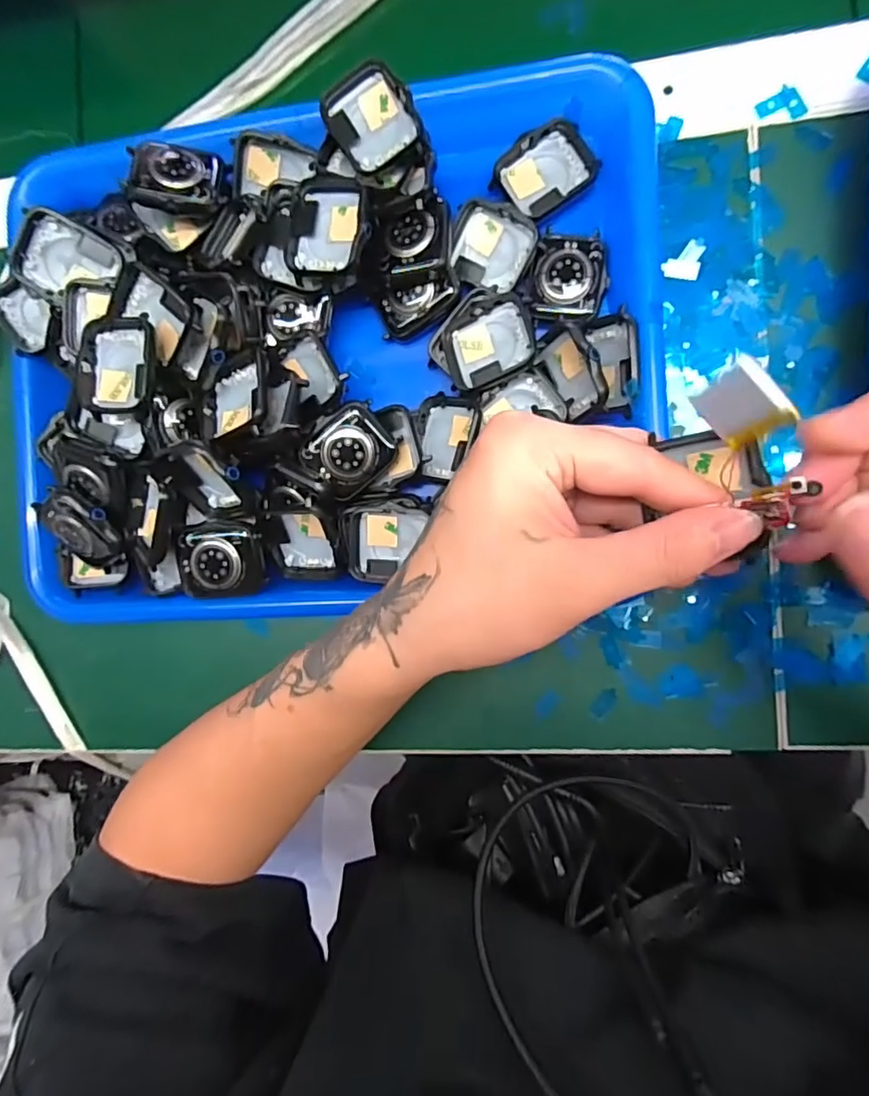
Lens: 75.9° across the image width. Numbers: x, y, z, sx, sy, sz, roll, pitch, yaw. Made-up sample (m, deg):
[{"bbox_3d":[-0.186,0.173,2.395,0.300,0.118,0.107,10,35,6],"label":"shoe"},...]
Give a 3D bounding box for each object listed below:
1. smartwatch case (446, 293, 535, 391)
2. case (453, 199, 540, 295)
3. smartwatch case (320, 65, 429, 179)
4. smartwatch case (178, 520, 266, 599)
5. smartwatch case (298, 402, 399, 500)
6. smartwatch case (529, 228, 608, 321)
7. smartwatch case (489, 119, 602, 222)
[{"bbox_3d":[0.025,-0.101,0.267,0.040,0.011,0.042,-13,89,9],"label":"smartwatch case"},{"bbox_3d":[0.028,-0.146,0.277,0.041,0.014,0.040,23,95,8],"label":"case"},{"bbox_3d":[-0.028,-0.198,0.259,0.038,0.010,0.043,-27,87,9],"label":"smartwatch case"},{"bbox_3d":[-0.105,0.006,0.274,0.041,0.009,0.038,-5,104,3],"label":"smartwatch case"},{"bbox_3d":[-0.041,-0.047,0.268,0.042,0.007,0.033,-44,84,7],"label":"smartwatch case"},{"bbox_3d":[0.066,-0.131,0.270,0.035,0.007,0.040,6,92,9],"label":"smartwatch case"},{"bbox_3d":[0.055,-0.185,0.276,0.044,0.013,0.037,-37,85,8],"label":"smartwatch case"}]

